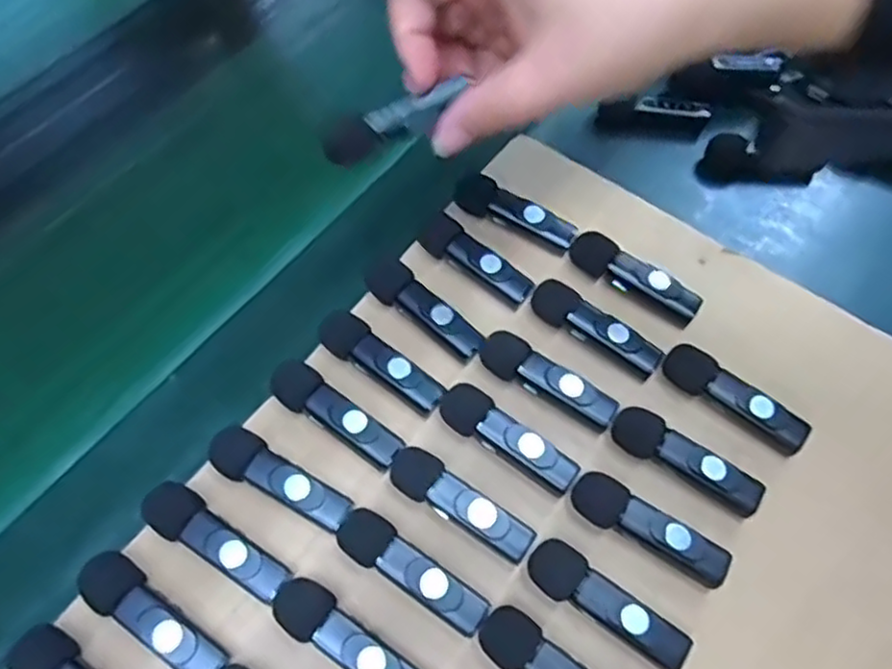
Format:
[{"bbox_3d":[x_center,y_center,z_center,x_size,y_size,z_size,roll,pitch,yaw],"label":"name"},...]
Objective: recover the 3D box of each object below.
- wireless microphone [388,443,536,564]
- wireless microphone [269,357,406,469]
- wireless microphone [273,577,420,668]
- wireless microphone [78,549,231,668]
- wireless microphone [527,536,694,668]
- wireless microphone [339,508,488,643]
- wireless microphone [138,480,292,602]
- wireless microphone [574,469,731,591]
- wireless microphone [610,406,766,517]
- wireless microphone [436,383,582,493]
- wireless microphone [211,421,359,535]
[{"bbox_3d":[0.006,0.068,0.283,0.063,0.015,0.019,30,65,17],"label":"wireless microphone"},{"bbox_3d":[-0.048,0.035,0.298,0.063,0.016,0.019,35,67,19],"label":"wireless microphone"},{"bbox_3d":[-0.035,0.114,0.257,0.064,0.016,0.018,30,65,17],"label":"wireless microphone"},{"bbox_3d":[-0.108,0.106,0.258,0.062,0.021,0.018,34,66,18],"label":"wireless microphone"},{"bbox_3d":[0.061,0.103,0.265,0.064,0.013,0.019,34,66,19],"label":"wireless microphone"},{"bbox_3d":[-0.014,0.092,0.269,0.064,0.017,0.018,33,66,18],"label":"wireless microphone"},{"bbox_3d":[-0.090,0.082,0.273,0.064,0.017,0.019,30,65,17],"label":"wireless microphone"},{"bbox_3d":[0.081,0.078,0.278,0.064,0.014,0.018,31,65,17],"label":"wireless microphone"},{"bbox_3d":[0.100,0.053,0.290,0.063,0.014,0.018,32,66,18],"label":"wireless microphone"},{"bbox_3d":[0.026,0.044,0.294,0.063,0.016,0.019,34,66,18],"label":"wireless microphone"},{"bbox_3d":[-0.068,0.060,0.285,0.063,0.015,0.019,29,65,17],"label":"wireless microphone"}]

